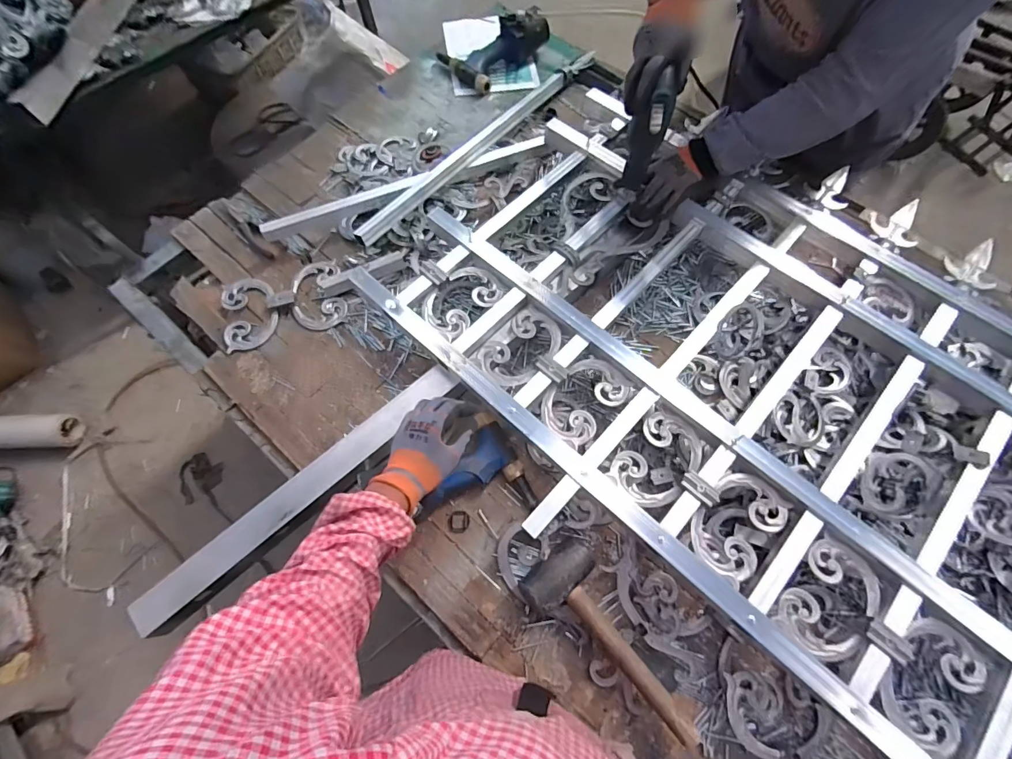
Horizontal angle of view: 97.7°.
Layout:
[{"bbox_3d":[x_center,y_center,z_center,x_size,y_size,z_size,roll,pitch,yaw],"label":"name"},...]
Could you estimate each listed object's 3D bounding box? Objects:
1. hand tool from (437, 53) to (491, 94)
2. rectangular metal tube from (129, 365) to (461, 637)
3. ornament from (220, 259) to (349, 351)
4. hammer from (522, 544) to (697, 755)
[{"bbox_3d":[-0.108,-0.735,1.063,0.171,0.047,0.033,40,74,16],"label":"hand tool"},{"bbox_3d":[-0.291,0.154,0.664,0.532,0.028,0.059,-41,72,-17],"label":"rectangular metal tube"},{"bbox_3d":[-0.426,-0.149,0.843,0.222,0.020,0.159,-16,68,-6],"label":"ornament"},{"bbox_3d":[0.147,0.353,0.601,0.107,0.064,0.274,-40,72,-14],"label":"hammer"}]

